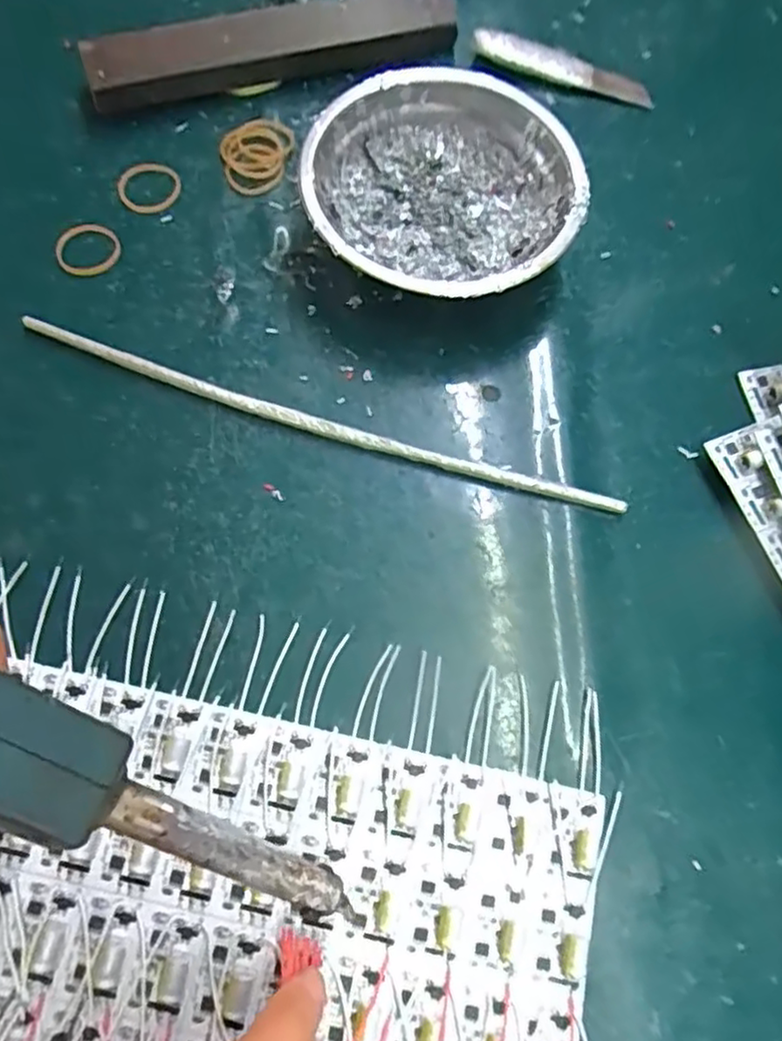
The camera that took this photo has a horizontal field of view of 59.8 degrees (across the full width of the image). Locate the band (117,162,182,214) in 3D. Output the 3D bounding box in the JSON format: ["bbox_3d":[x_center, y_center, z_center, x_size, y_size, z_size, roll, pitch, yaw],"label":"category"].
[{"bbox_3d":[-0.122,-0.168,0.341,0.031,0.004,0.028,8,71,1],"label":"band"}]

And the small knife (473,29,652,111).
[{"bbox_3d":[0.096,-0.252,0.378,0.102,0.006,0.023,11,70,-11],"label":"small knife"}]

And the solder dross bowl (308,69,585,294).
[{"bbox_3d":[0.024,-0.148,0.321,0.123,0.045,0.122,1,71,-1],"label":"solder dross bowl"}]

